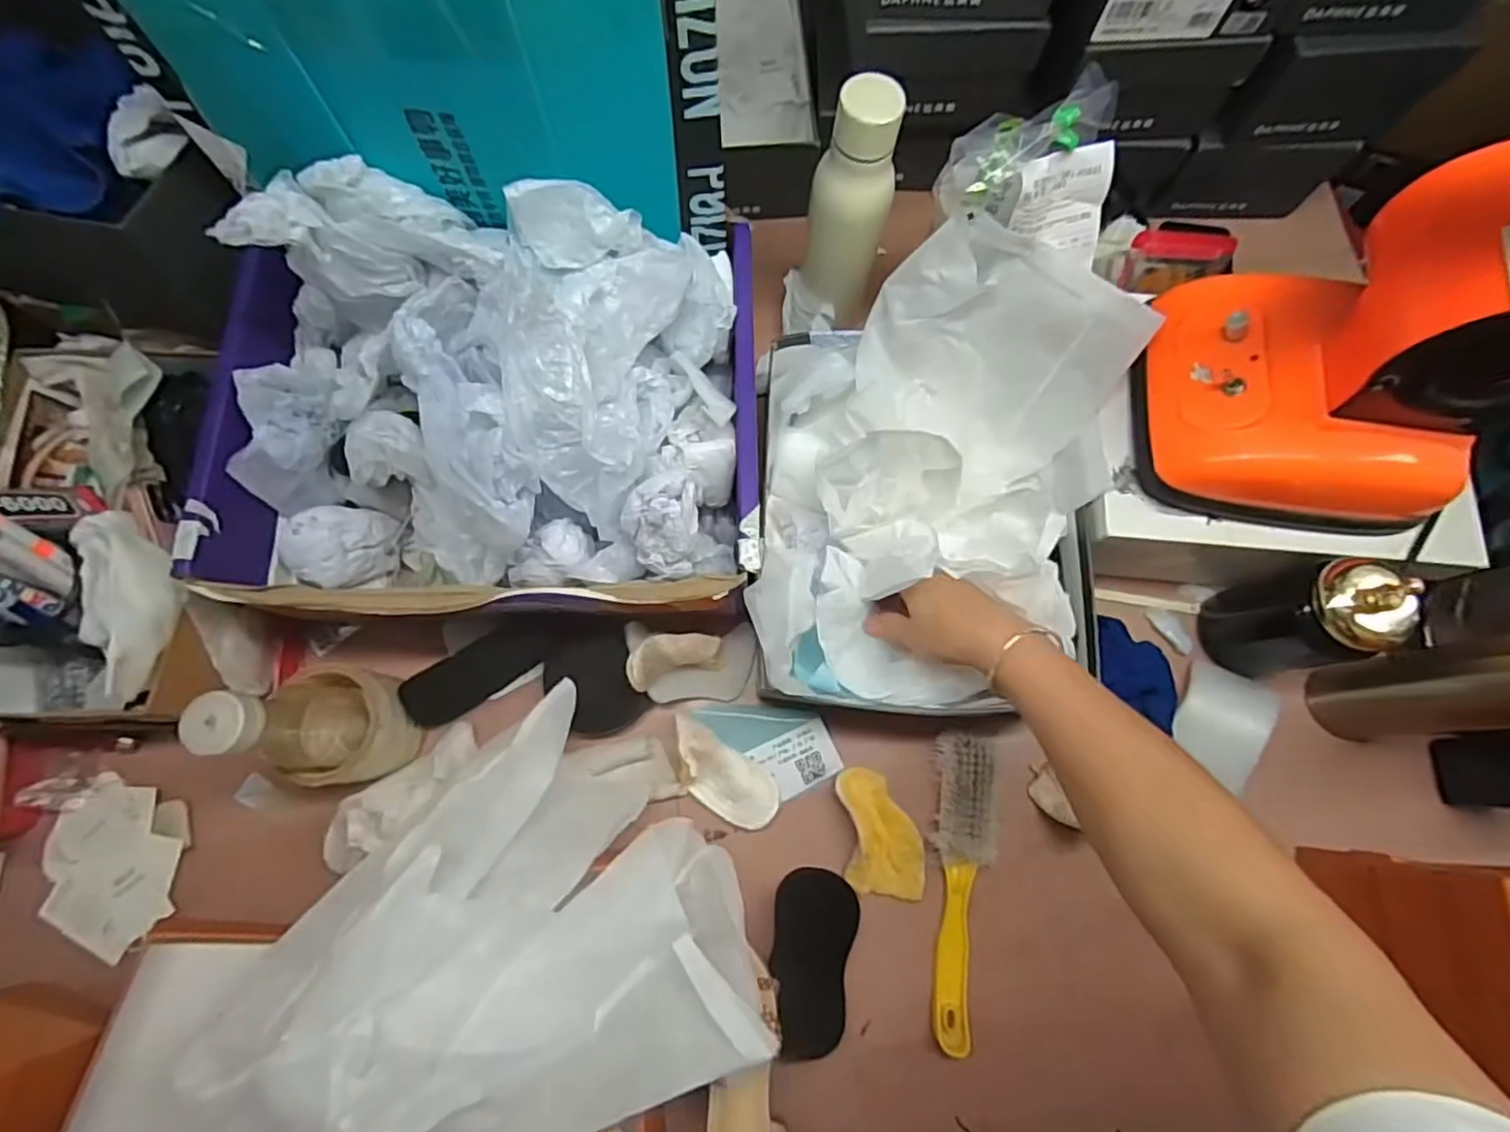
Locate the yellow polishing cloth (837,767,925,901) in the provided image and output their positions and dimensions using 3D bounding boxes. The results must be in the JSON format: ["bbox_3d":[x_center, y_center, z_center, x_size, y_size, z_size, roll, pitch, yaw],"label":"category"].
[{"bbox_3d":[0.103,0.216,0.541,0.062,0.021,0.099,-5,75,-2],"label":"yellow polishing cloth"}]

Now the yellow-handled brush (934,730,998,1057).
[{"bbox_3d":[0.166,0.250,0.533,0.041,0.033,0.228,5,75,0],"label":"yellow-handled brush"}]

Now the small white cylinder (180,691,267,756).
[{"bbox_3d":[-0.323,0.096,0.410,0.037,0.021,0.036,-6,75,-2],"label":"small white cylinder"}]

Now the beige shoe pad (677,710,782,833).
[{"bbox_3d":[-0.028,0.169,0.552,0.053,0.025,0.107,-43,95,-11],"label":"beige shoe pad"}]

